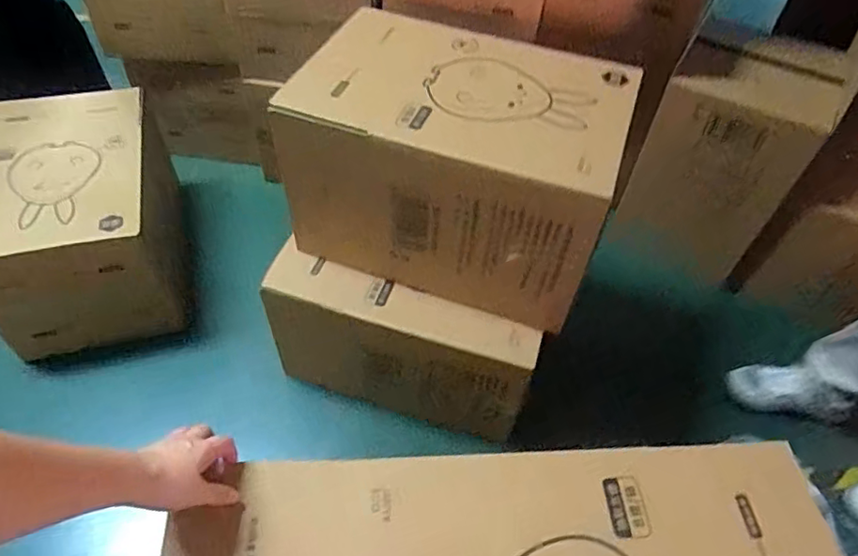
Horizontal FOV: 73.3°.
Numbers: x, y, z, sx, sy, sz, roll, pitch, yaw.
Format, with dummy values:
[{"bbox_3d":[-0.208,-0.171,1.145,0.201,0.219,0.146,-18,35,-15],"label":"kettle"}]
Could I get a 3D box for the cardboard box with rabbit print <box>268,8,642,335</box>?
[{"bbox_3d":[0.041,-0.204,1.055,0.541,0.378,0.374,16,52,9],"label":"cardboard box with rabbit print"}]

